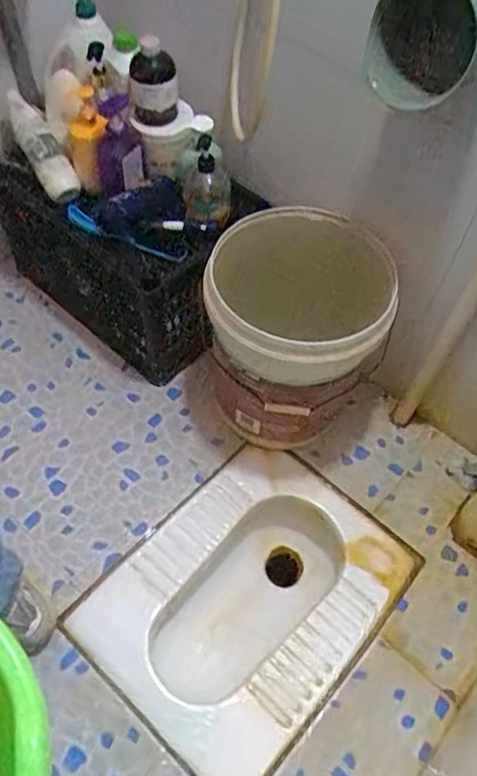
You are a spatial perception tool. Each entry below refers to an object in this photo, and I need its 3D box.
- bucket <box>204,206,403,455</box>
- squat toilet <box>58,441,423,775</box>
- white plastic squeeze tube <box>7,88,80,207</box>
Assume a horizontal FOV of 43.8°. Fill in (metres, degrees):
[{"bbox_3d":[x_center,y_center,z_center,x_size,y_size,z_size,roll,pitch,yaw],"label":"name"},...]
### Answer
[{"bbox_3d":[0.090,-0.091,1.066,0.290,0.344,0.299,4,56,-1],"label":"bucket"},{"bbox_3d":[0.020,0.393,1.084,0.397,0.164,0.513,39,62,20],"label":"squat toilet"},{"bbox_3d":[-0.369,-0.452,1.110,0.053,0.044,0.225,-30,91,-20],"label":"white plastic squeeze tube"}]

